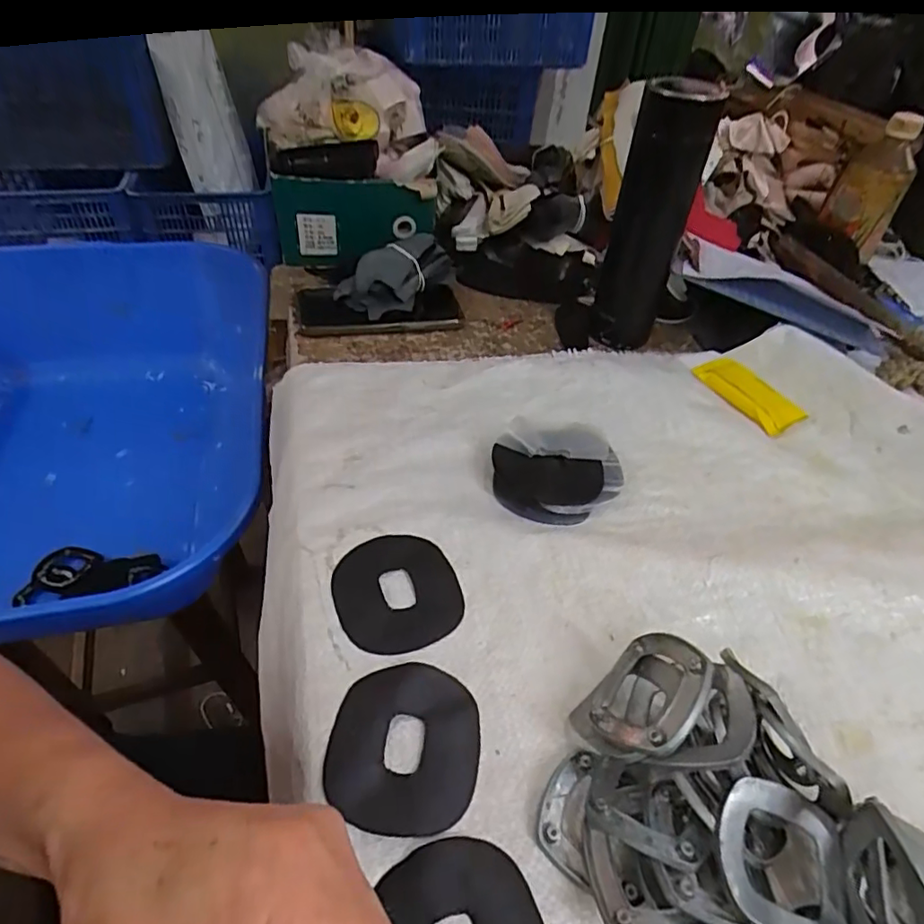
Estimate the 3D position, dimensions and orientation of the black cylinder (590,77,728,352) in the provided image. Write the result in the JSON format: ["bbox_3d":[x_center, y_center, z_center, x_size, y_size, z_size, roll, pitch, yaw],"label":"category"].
[{"bbox_3d":[0.175,-0.223,0.537,0.065,0.220,0.072,15,45,8],"label":"black cylinder"}]

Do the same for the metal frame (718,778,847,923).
[{"bbox_3d":[0.137,0.171,0.246,0.059,0.007,0.058,20,52,-7],"label":"metal frame"}]

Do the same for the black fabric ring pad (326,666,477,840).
[{"bbox_3d":[-0.030,0.145,0.297,0.075,0.005,0.080,8,45,1],"label":"black fabric ring pad"}]

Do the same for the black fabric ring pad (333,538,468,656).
[{"bbox_3d":[-0.040,0.080,0.363,0.076,0.004,0.080,-15,49,-21],"label":"black fabric ring pad"}]

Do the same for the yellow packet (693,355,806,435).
[{"bbox_3d":[0.270,-0.067,0.543,0.049,0.009,0.101,-18,50,-23],"label":"yellow packet"}]

